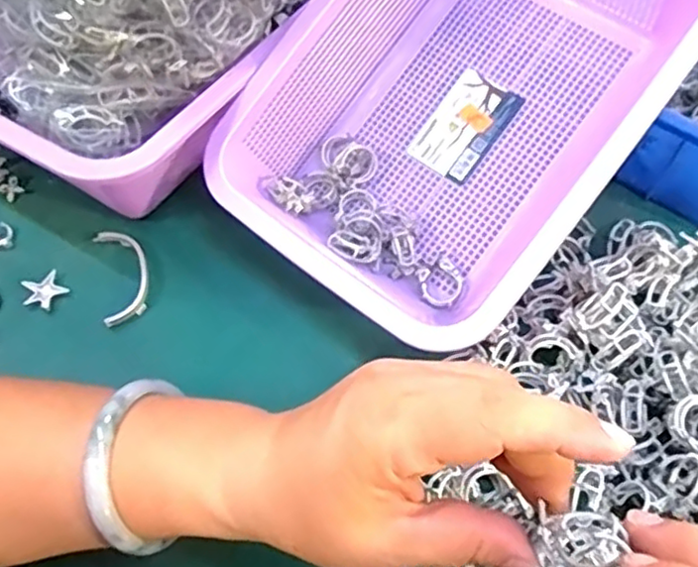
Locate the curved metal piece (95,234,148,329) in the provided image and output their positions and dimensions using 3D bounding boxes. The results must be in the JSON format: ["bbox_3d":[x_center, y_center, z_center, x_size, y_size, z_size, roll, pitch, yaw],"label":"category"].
[{"bbox_3d":[-0.133,-0.005,0.389,0.026,0.006,0.062,-13,60,-11],"label":"curved metal piece"}]

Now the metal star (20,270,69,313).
[{"bbox_3d":[-0.178,0.005,0.384,0.023,0.007,0.021,-27,64,-18],"label":"metal star"}]

